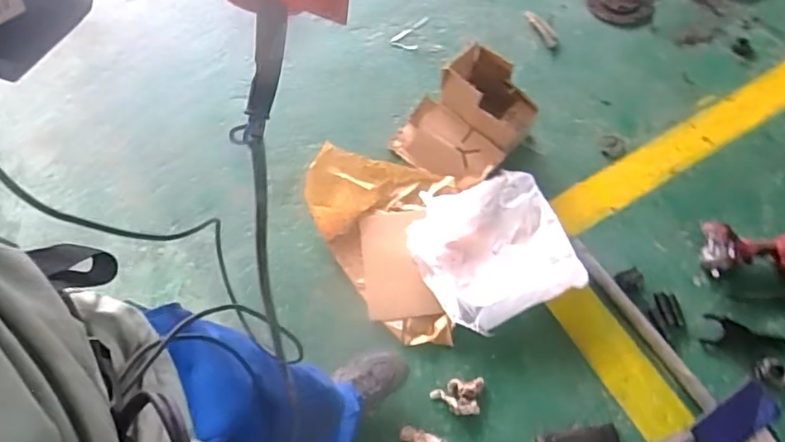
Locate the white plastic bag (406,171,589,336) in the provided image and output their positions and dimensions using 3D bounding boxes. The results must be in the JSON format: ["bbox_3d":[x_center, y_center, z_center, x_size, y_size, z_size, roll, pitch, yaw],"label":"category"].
[{"bbox_3d":[0.234,0.067,1.387,0.348,0.060,0.330,-20,66,-8],"label":"white plastic bag"}]

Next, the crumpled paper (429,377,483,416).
[{"bbox_3d":[0.142,0.386,1.275,0.111,0.023,0.074,-1,64,0],"label":"crumpled paper"}]

